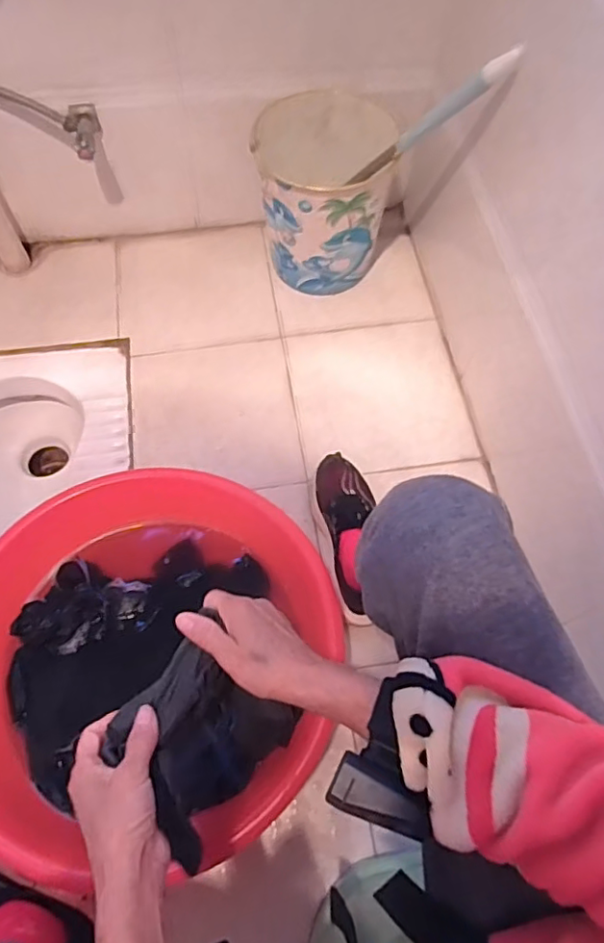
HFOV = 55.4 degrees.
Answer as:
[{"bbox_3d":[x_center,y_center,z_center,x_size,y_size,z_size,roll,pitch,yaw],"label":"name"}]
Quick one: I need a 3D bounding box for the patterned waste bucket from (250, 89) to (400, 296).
[{"bbox_3d":[0.034,-0.489,1.050,0.219,0.270,0.207,1,63,-3],"label":"patterned waste bucket"}]

